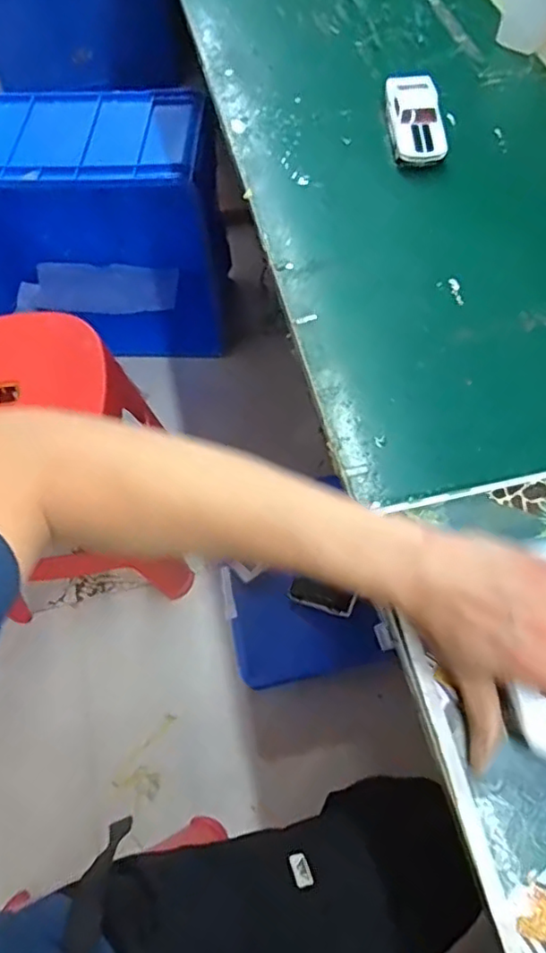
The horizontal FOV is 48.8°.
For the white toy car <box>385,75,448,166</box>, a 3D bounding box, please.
[{"bbox_3d":[0.155,-0.387,0.657,0.053,0.034,0.121,-4,63,2],"label":"white toy car"}]

